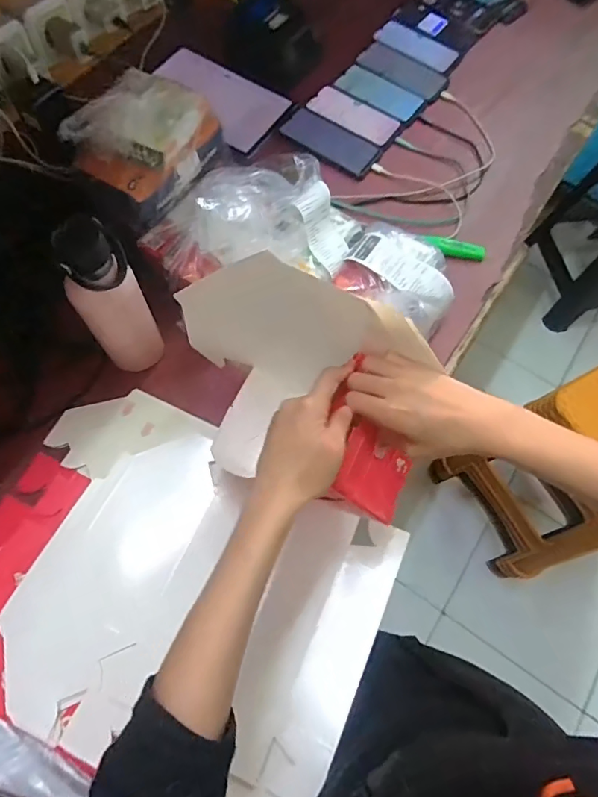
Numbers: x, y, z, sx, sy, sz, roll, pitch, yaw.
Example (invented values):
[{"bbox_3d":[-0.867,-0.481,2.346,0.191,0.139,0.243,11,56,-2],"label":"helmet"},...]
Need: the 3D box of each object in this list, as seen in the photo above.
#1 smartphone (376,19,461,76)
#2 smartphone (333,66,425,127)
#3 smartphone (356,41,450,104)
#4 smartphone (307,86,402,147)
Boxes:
[{"bbox_3d":[0.225,-0.662,0.896,0.158,0.012,0.073,33,70,10],"label":"smartphone"},{"bbox_3d":[0.145,-0.541,0.845,0.152,0.007,0.074,37,71,12],"label":"smartphone"},{"bbox_3d":[0.193,-0.597,0.863,0.169,0.011,0.083,40,71,13],"label":"smartphone"},{"bbox_3d":[0.096,-0.485,0.819,0.157,0.011,0.065,33,70,10],"label":"smartphone"}]

